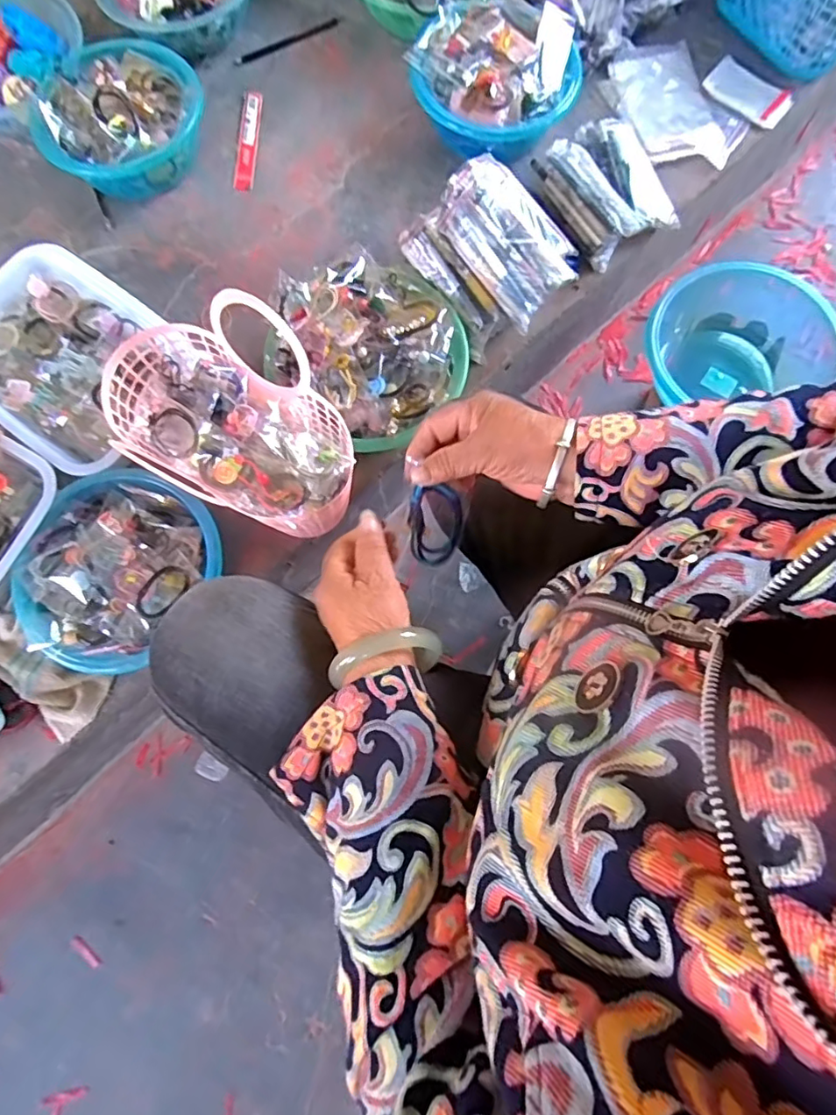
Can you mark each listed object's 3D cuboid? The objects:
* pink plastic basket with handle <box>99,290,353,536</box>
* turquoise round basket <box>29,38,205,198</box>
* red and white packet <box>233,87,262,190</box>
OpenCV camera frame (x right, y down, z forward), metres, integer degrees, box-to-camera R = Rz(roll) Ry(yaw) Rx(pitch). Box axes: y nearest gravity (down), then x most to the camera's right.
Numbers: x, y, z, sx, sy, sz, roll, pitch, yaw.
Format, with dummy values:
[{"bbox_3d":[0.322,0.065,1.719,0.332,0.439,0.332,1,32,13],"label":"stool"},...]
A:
[{"bbox_3d":[-0.197,-0.136,0.585,0.266,0.180,0.169,22,79,6],"label":"pink plastic basket with handle"},{"bbox_3d":[-0.407,-0.602,0.777,0.185,0.095,0.225,23,79,7],"label":"turquoise round basket"},{"bbox_3d":[-0.250,-0.616,0.824,0.030,0.006,0.183,0,77,2],"label":"red and white packet"}]

